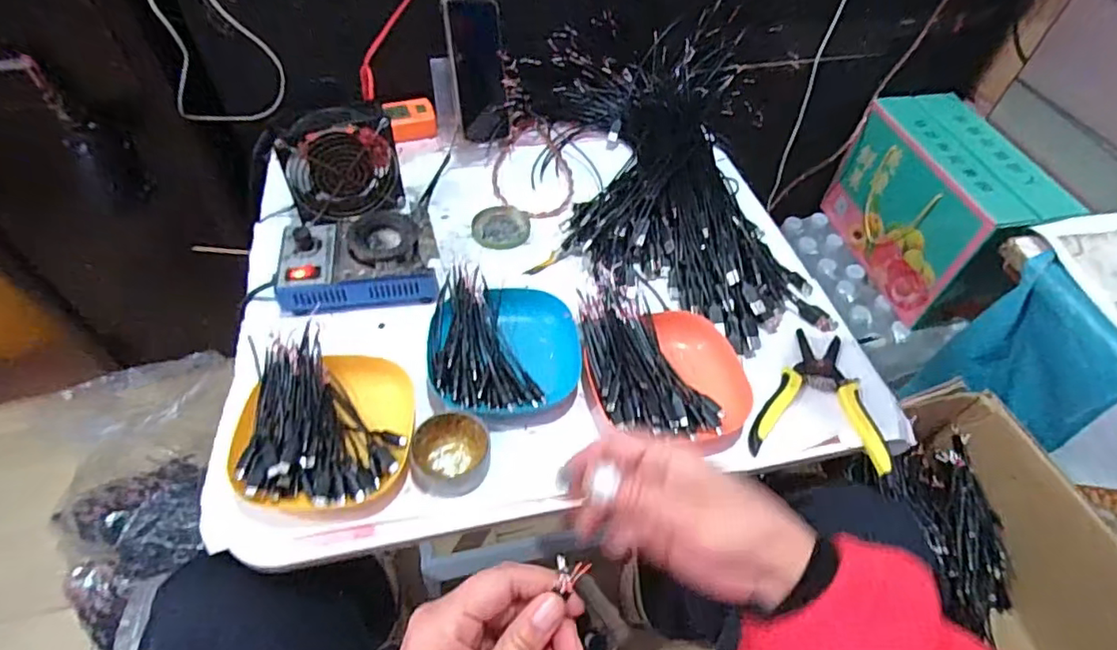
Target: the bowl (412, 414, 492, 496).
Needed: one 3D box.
[{"bbox_3d":[-0.088,0.107,0.480,0.060,0.029,0.066,6,52,1],"label":"bowl"}]

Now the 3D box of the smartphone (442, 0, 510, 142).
[{"bbox_3d":[-0.097,-0.315,0.722,0.079,0.161,0.015,-17,24,-31],"label":"smartphone"}]

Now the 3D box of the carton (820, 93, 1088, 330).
[{"bbox_3d":[0.644,-0.197,0.997,0.156,0.238,0.324,-10,54,-11],"label":"carton"}]

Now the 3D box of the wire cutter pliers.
[{"bbox_3d":[0.239,0.063,0.543,0.116,0.011,0.145,11,53,5],"label":"wire cutter pliers"}]

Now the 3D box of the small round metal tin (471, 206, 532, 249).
[{"bbox_3d":[-0.067,-0.115,0.677,0.066,0.010,0.065,2,52,-2],"label":"small round metal tin"}]

